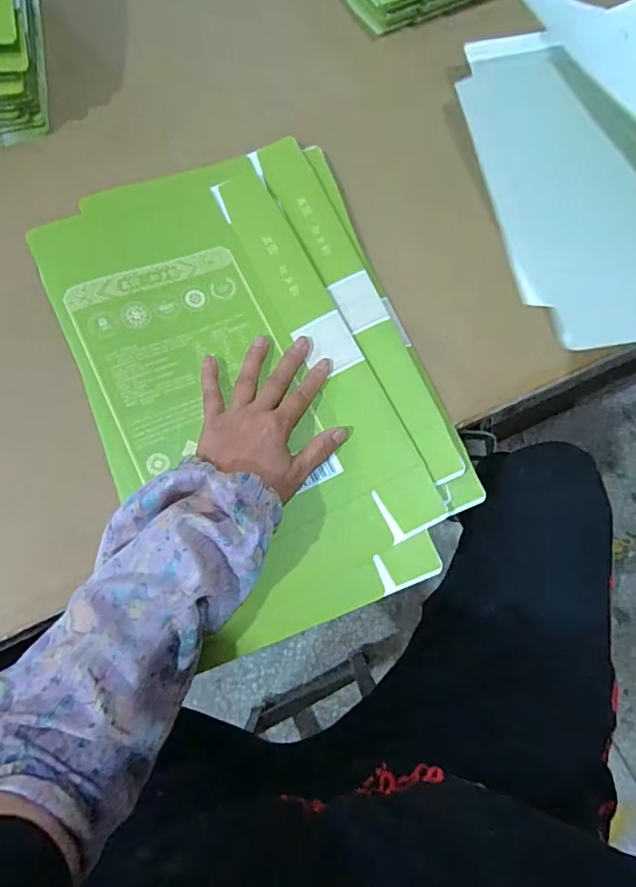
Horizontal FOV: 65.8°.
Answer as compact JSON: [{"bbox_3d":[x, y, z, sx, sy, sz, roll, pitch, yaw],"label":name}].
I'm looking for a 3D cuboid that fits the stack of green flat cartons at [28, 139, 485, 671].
[{"bbox_3d":[-0.056,-0.068,0.431,0.280,0.024,0.436,-19,77,-9],"label":"stack of green flat cartons"}]

